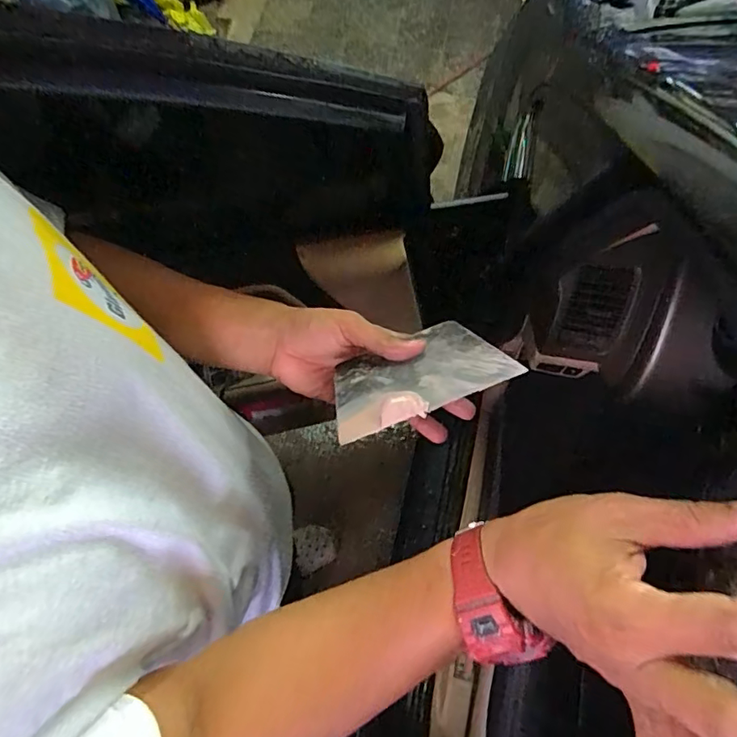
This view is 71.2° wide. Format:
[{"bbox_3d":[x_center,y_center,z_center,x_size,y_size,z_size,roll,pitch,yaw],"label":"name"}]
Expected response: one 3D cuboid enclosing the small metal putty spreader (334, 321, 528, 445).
[{"bbox_3d":[0.034,0.004,0.409,0.139,0.008,0.092,-22,35,-8],"label":"small metal putty spreader"}]

